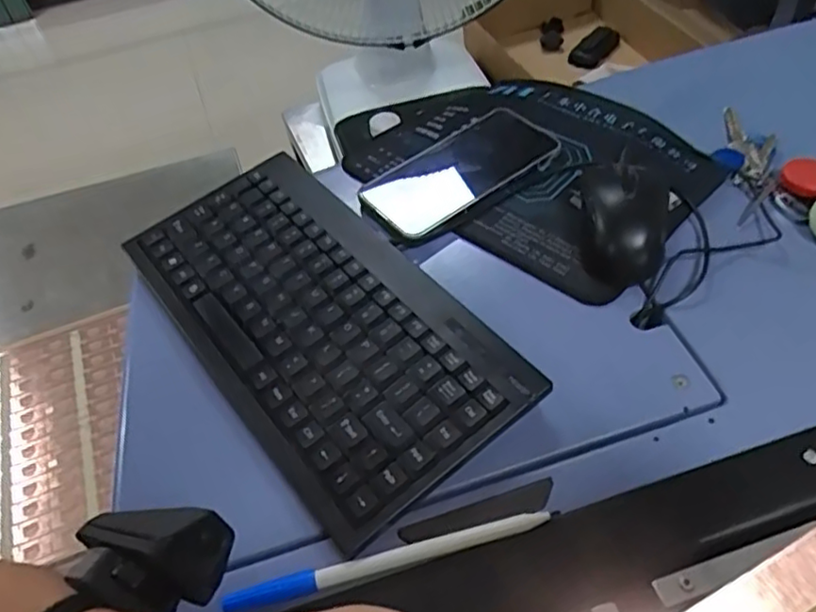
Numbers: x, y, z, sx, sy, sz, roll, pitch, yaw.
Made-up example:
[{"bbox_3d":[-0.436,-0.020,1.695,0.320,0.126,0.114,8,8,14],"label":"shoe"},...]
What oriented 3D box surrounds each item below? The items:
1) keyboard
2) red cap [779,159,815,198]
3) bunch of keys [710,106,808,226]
[{"bbox_3d":[-0.062,0.007,0.424,0.145,0.035,0.286,-34,55,-20],"label":"keyboard"},{"bbox_3d":[0.325,-0.105,0.524,0.043,0.005,0.038,-31,54,-19],"label":"red cap"},{"bbox_3d":[0.287,-0.117,0.538,0.055,0.018,0.124,-3,50,4],"label":"bunch of keys"}]

